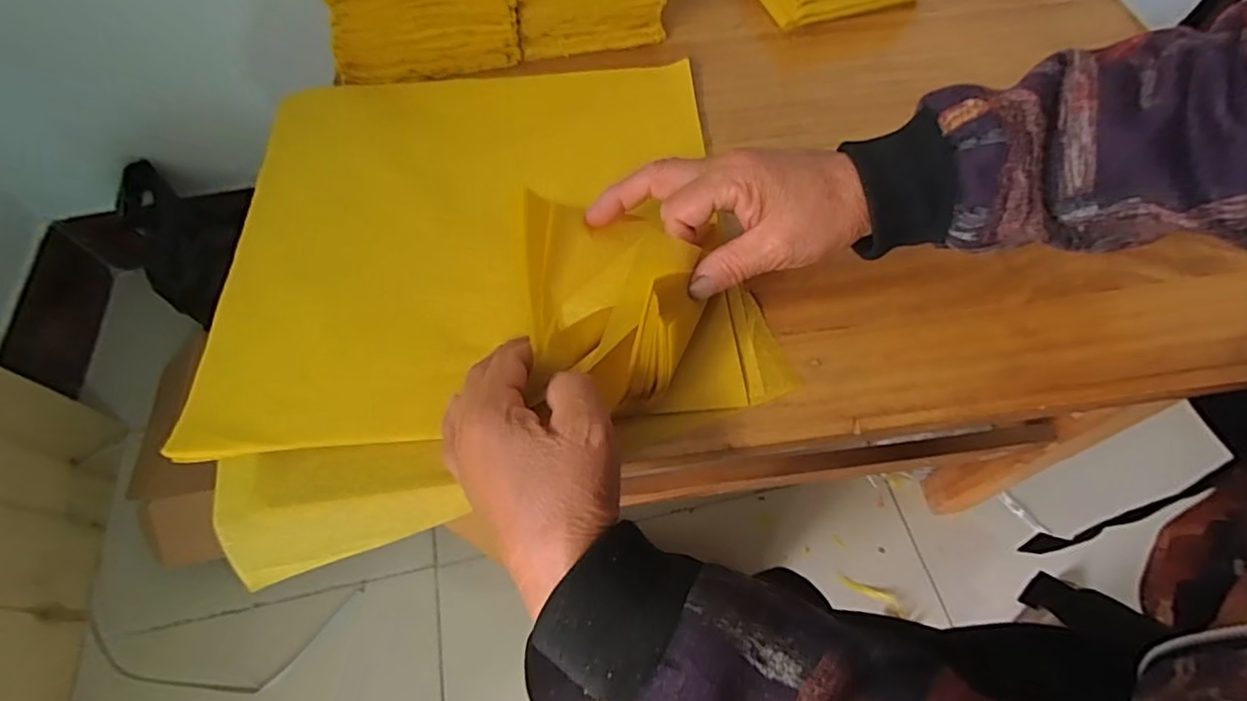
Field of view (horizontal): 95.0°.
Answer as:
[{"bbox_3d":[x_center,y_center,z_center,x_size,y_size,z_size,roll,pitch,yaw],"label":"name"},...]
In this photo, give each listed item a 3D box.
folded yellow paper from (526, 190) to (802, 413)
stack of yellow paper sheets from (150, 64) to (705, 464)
[{"bbox_3d":[-0.006,-0.031,0.314,0.090,0.048,0.106,-3,61,-1],"label":"folded yellow paper"},{"bbox_3d":[-0.097,-0.089,0.380,0.303,0.016,0.305,-3,61,-1],"label":"stack of yellow paper sheets"}]

